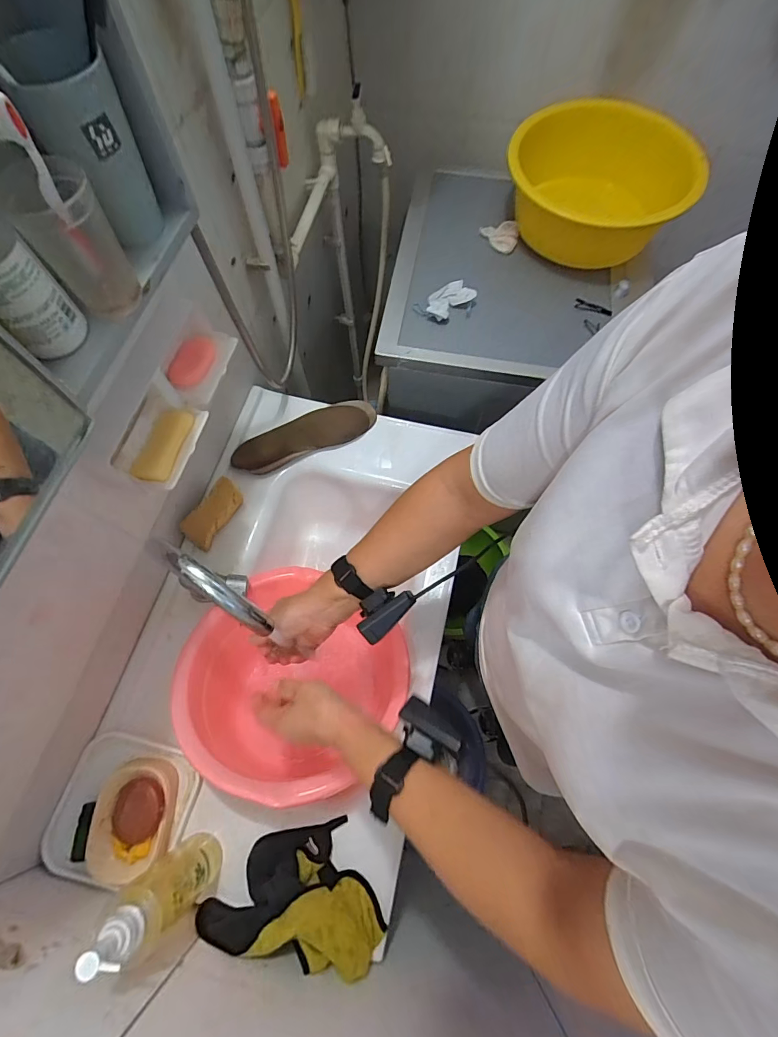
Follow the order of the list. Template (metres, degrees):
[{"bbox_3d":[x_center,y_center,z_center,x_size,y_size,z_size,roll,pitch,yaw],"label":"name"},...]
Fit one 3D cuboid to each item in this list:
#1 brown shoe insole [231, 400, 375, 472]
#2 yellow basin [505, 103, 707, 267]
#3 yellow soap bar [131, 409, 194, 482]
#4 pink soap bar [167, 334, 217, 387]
[{"bbox_3d":[-0.158,-0.160,0.801,0.271,0.030,0.084,-25,70,-10],"label":"brown shoe insole"},{"bbox_3d":[0.425,-0.677,0.845,0.349,0.158,0.288,19,69,7],"label":"yellow basin"},{"bbox_3d":[-0.275,-0.091,0.516,0.047,0.015,0.095,14,68,5],"label":"yellow soap bar"},{"bbox_3d":[-0.267,-0.210,0.576,0.042,0.021,0.079,38,74,-15],"label":"pink soap bar"}]

